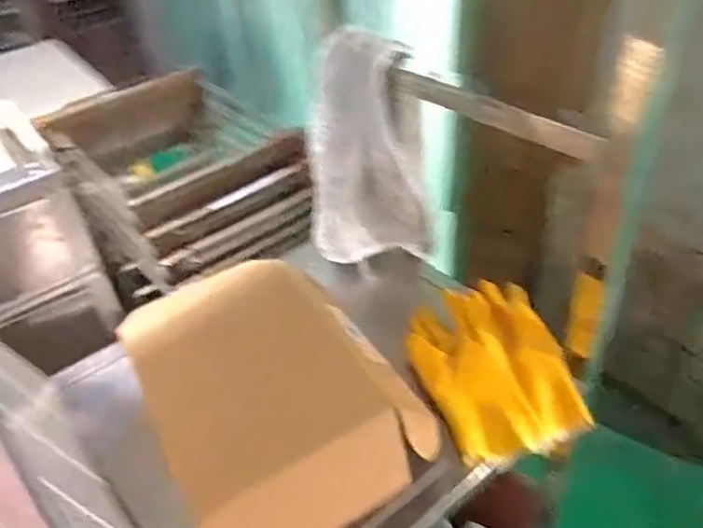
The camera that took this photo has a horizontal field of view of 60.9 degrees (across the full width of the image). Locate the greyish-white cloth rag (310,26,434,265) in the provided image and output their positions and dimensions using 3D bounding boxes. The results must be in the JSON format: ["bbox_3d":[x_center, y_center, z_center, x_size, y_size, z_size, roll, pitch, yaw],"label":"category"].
[{"bbox_3d":[0.021,-0.163,0.959,0.187,0.396,0.120,-5,18,2],"label":"greyish-white cloth rag"}]

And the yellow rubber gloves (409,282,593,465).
[{"bbox_3d":[0.192,0.139,0.832,0.195,0.062,0.280,-10,39,-4],"label":"yellow rubber gloves"}]

